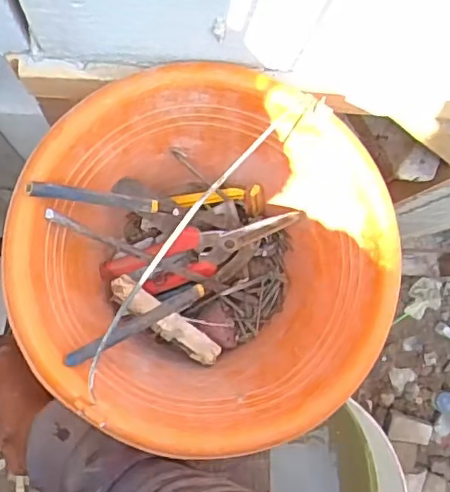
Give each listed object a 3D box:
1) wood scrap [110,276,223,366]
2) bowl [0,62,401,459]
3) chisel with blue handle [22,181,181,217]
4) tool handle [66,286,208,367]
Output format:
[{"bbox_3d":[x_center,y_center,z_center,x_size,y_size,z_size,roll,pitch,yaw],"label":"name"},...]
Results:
[{"bbox_3d":[-0.050,0.063,0.474,0.107,0.015,0.022,37,81,-1],"label":"wood scrap"},{"bbox_3d":[-0.019,0.015,0.437,0.241,0.161,0.241,1,83,-7],"label":"bowl"},{"bbox_3d":[-0.080,-0.032,0.394,0.124,0.006,0.009,6,80,-47],"label":"chisel with blue handle"},{"bbox_3d":[-0.058,0.054,0.396,0.125,0.007,0.011,-26,86,-43],"label":"tool handle"}]

